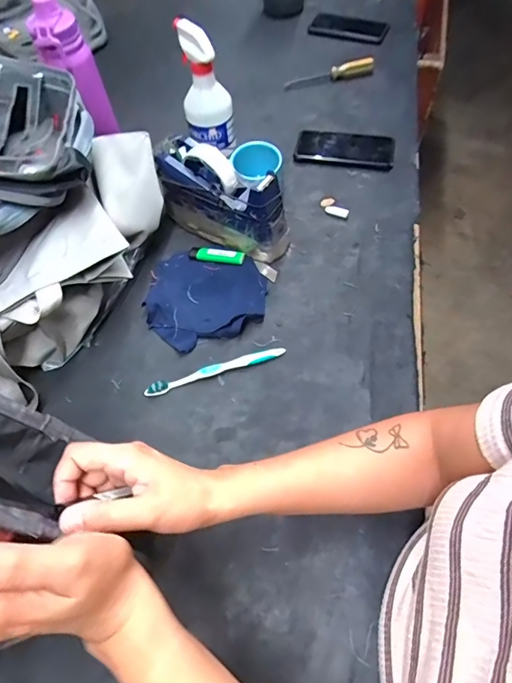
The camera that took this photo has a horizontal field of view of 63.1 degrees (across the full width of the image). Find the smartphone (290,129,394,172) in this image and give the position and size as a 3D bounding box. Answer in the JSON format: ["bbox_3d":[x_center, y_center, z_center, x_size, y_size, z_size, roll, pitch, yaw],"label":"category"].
[{"bbox_3d":[0.153,-0.336,0.723,0.163,0.015,0.082,9,61,9],"label":"smartphone"}]

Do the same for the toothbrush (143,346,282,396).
[{"bbox_3d":[-0.051,0.036,0.525,0.178,0.013,0.016,-17,60,-6],"label":"toothbrush"}]

